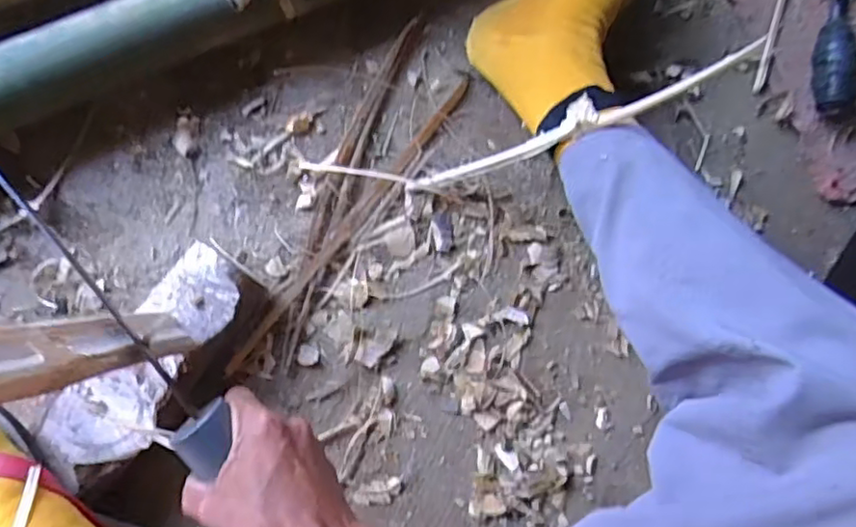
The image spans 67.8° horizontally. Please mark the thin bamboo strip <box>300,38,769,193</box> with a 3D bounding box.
[{"bbox_3d":[0.059,-0.097,0.497,0.335,0.052,0.038,-12,86,26],"label":"thin bamboo strip"}]

